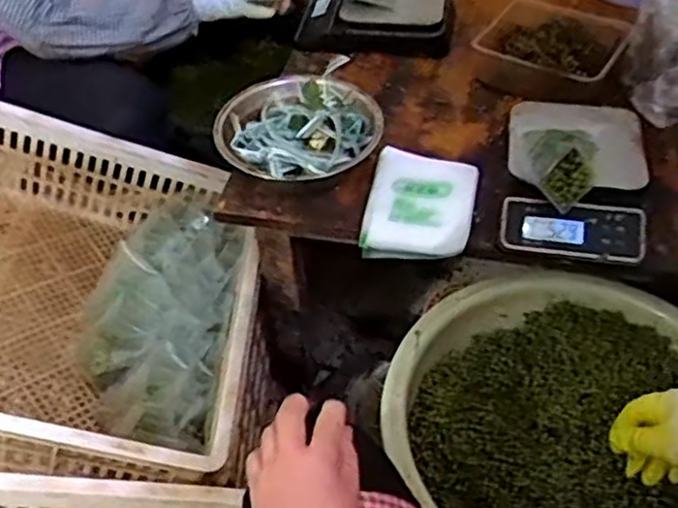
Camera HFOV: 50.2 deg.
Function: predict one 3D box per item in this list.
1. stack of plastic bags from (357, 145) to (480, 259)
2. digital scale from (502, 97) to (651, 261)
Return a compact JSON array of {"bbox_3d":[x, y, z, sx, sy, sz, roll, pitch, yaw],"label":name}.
[{"bbox_3d":[0.093,-0.057,0.809,0.114,0.032,0.147,9,48,12],"label":"stack of plastic bags"},{"bbox_3d":[0.259,-0.094,0.795,0.147,0.067,0.205,6,48,10],"label":"digital scale"}]

